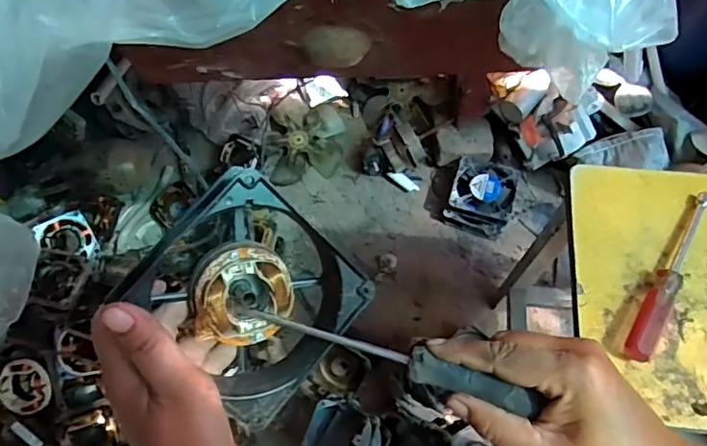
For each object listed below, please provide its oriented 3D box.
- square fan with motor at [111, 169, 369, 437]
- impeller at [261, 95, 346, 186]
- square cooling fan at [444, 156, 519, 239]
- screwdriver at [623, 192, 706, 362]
[{"bbox_3d":[-0.066,0.045,0.335,0.115,0.057,0.133,-49,113,-26],"label":"square fan with motor"},{"bbox_3d":[-0.097,-0.164,1.055,0.150,0.037,0.167,-10,80,2],"label":"impeller"},{"bbox_3d":[0.236,-0.046,0.983,0.115,0.054,0.131,19,66,10],"label":"square cooling fan"},{"bbox_3d":[0.278,0.042,0.467,0.018,0.022,0.181,31,69,16],"label":"screwdriver"}]

